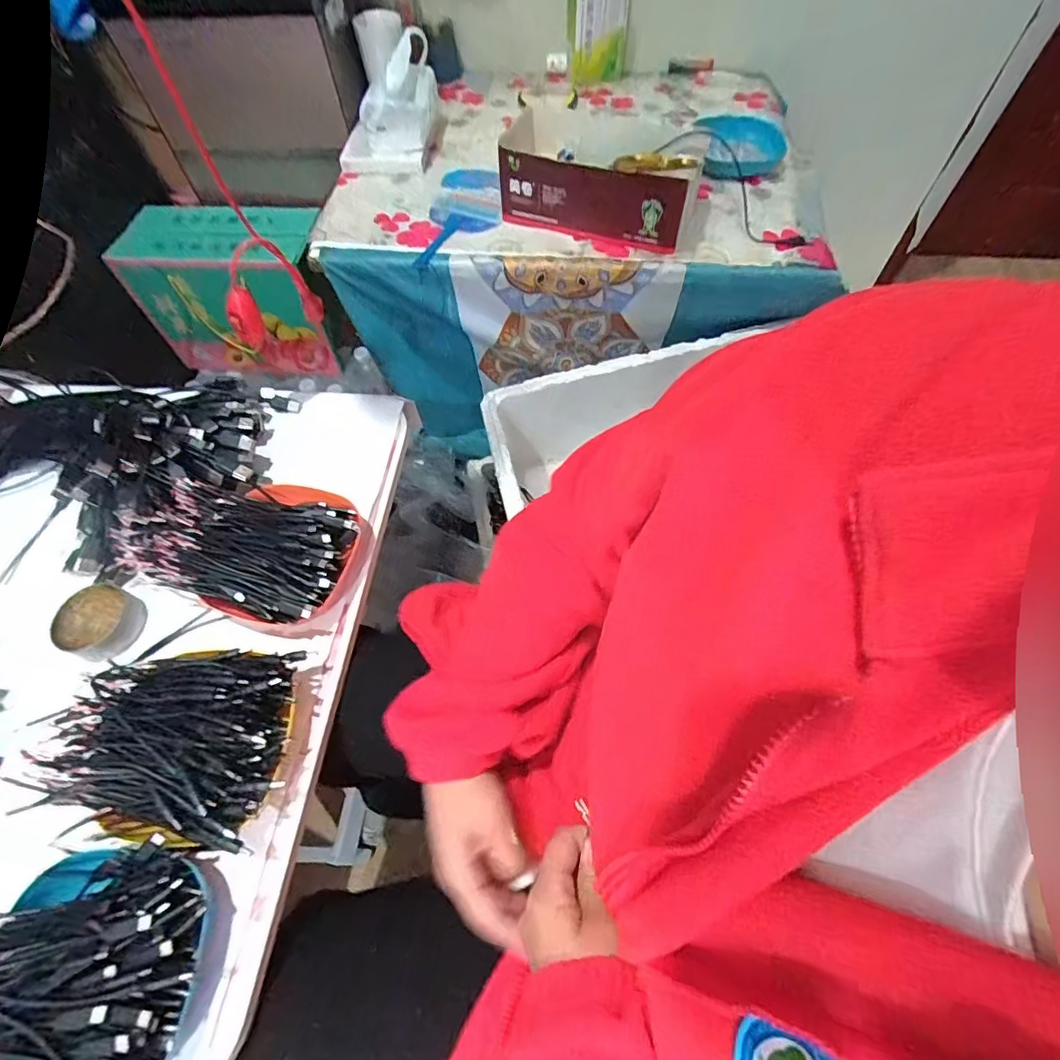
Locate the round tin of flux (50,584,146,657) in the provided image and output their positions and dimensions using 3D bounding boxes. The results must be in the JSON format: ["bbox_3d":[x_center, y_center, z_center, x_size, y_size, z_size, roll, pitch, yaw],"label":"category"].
[{"bbox_3d":[-0.387,0.082,0.465,0.063,0.022,0.061,-1,60,1],"label":"round tin of flux"}]

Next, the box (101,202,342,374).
[{"bbox_3d":[-0.535,-0.438,0.967,0.323,0.240,0.151,5,60,4],"label":"box"}]

